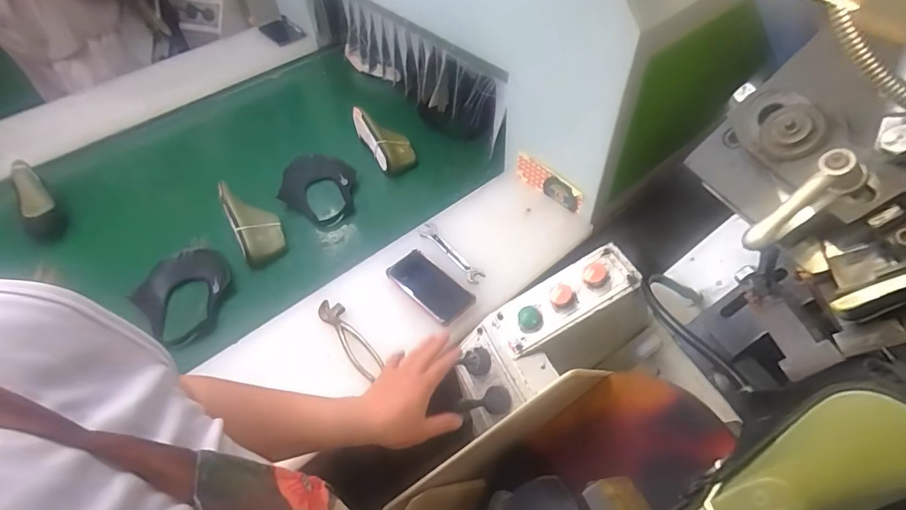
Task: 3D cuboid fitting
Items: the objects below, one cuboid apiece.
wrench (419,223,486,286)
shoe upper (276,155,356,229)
[{"bbox_3d":[-0.005,-0.006,0.879,0.038,0.006,0.177,-32,55,-21],"label":"wrench"},{"bbox_3d":[-0.312,-0.154,1.076,0.224,0.048,0.176,24,56,22],"label":"shoe upper"}]

